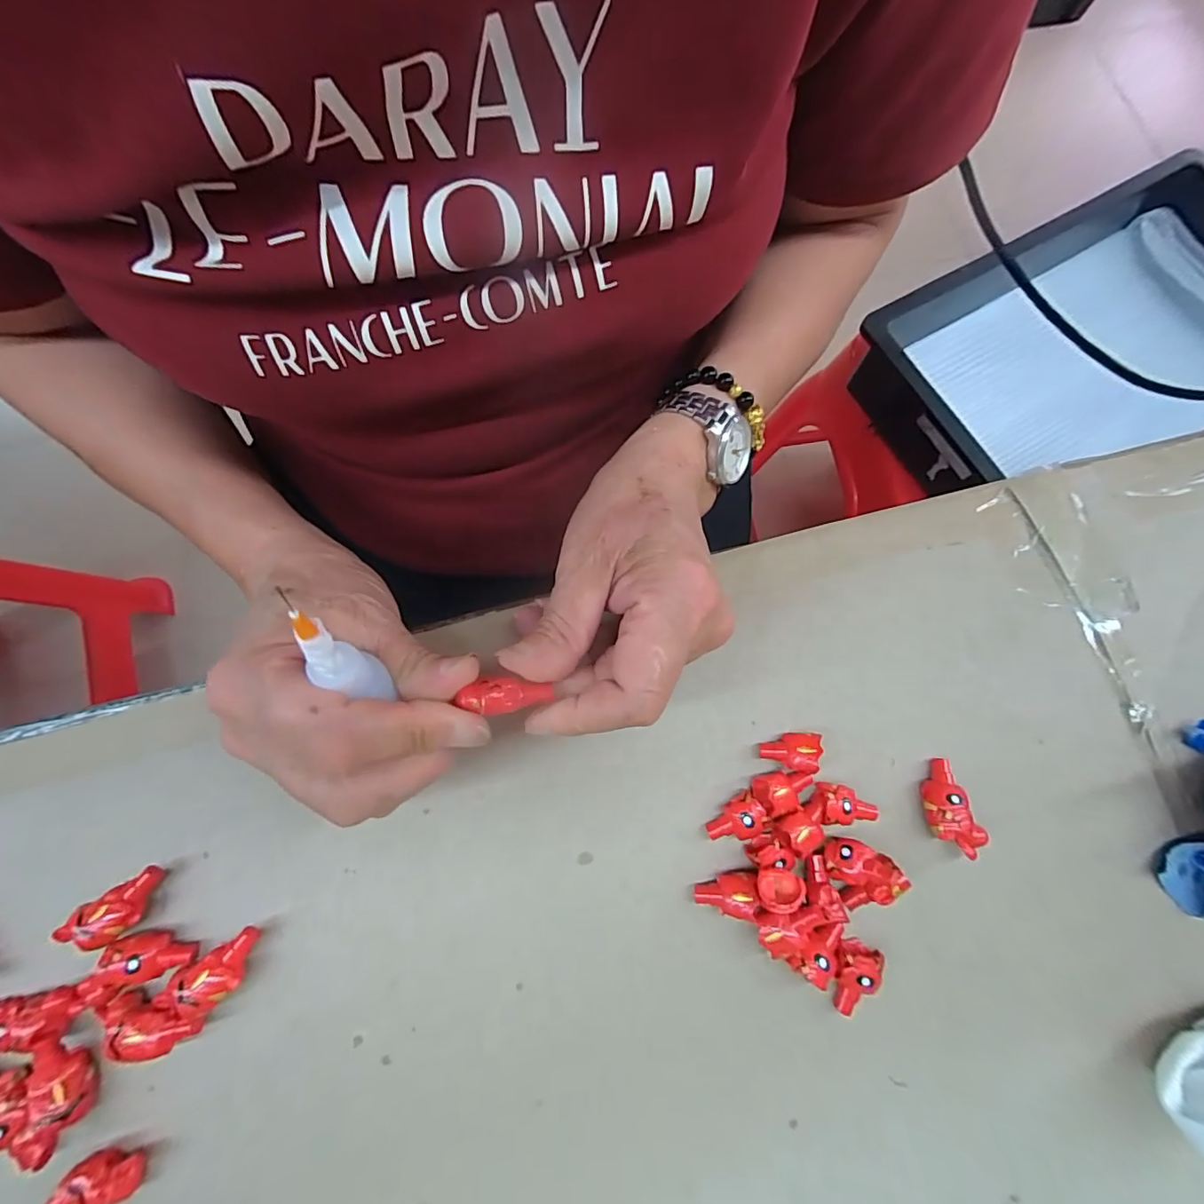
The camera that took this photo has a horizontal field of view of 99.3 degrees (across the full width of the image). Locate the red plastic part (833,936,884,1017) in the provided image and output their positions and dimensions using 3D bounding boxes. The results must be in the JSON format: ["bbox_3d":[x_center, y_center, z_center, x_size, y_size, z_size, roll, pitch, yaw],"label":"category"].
[{"bbox_3d":[0.099,0.149,0.201,0.015,0.014,0.026,16,76,3],"label":"red plastic part"}]

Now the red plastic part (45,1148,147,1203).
[{"bbox_3d":[-0.182,0.209,0.181,0.036,0.015,0.018,-32,78,-9],"label":"red plastic part"}]

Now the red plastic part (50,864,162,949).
[{"bbox_3d":[-0.191,0.122,0.200,0.037,0.015,0.017,-32,78,-9],"label":"red plastic part"}]

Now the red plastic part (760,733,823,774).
[{"bbox_3d":[0.081,0.064,0.222,0.022,0.014,0.016,11,76,2],"label":"red plastic part"}]

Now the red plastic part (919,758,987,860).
[{"bbox_3d":[0.146,0.087,0.216,0.018,0.011,0.038,-10,76,-4],"label":"red plastic part"}]

